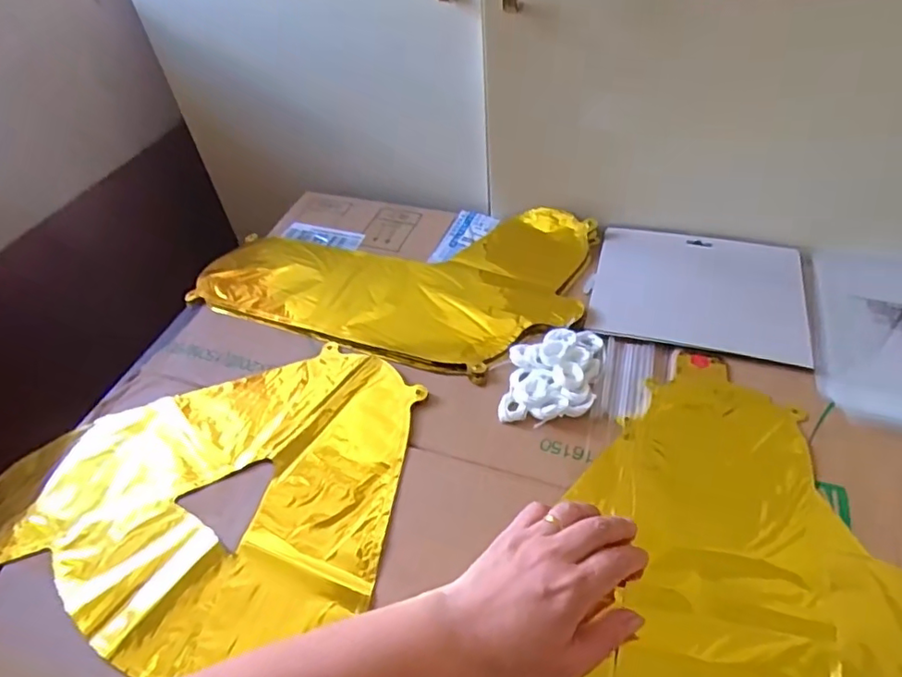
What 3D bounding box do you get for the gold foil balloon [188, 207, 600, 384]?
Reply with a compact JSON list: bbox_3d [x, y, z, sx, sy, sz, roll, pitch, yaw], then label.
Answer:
[{"bbox_3d":[-0.059,-0.080,0.623,0.385,0.027,0.238,13,51,17],"label":"gold foil balloon"}]

